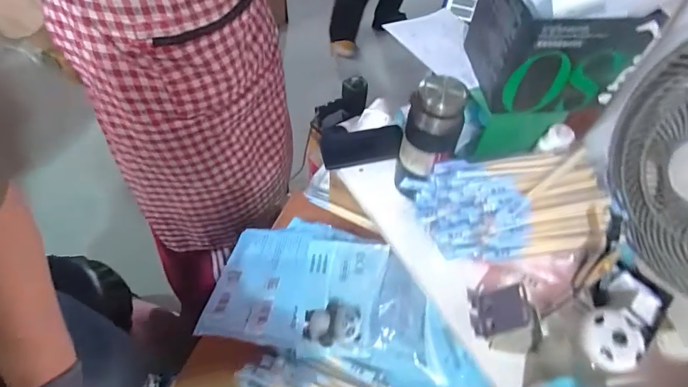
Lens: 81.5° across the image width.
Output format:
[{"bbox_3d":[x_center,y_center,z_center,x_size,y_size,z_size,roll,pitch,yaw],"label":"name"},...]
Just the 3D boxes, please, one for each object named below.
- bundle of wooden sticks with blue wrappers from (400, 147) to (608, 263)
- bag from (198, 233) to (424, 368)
[{"bbox_3d":[0.242,0.022,0.587,0.272,0.076,0.153,-5,53,-10],"label":"bundle of wooden sticks with blue wrappers"},{"bbox_3d":[-0.052,0.159,0.665,0.375,0.025,0.203,4,53,20],"label":"bag"}]

